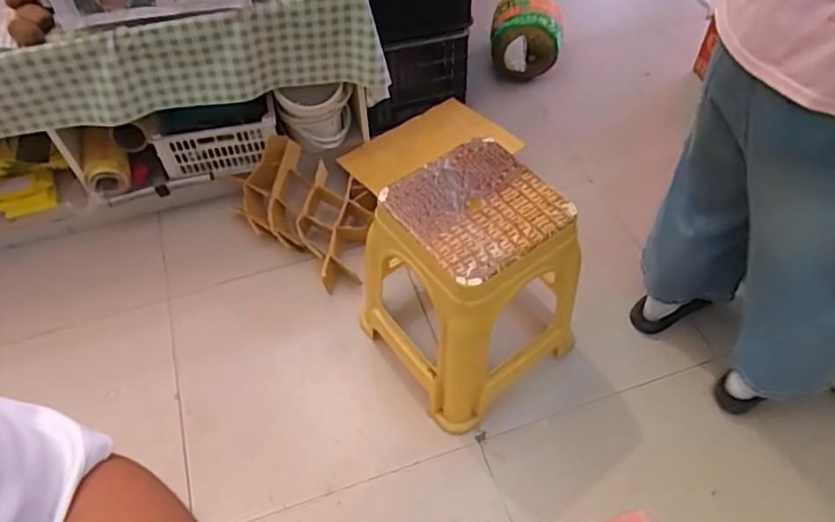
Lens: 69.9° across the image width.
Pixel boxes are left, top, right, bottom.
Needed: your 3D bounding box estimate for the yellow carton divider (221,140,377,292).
[{"bbox_3d":[-0.294,-0.146,1.604,0.438,0.210,0.268,31,60,22],"label":"yellow carton divider"}]

